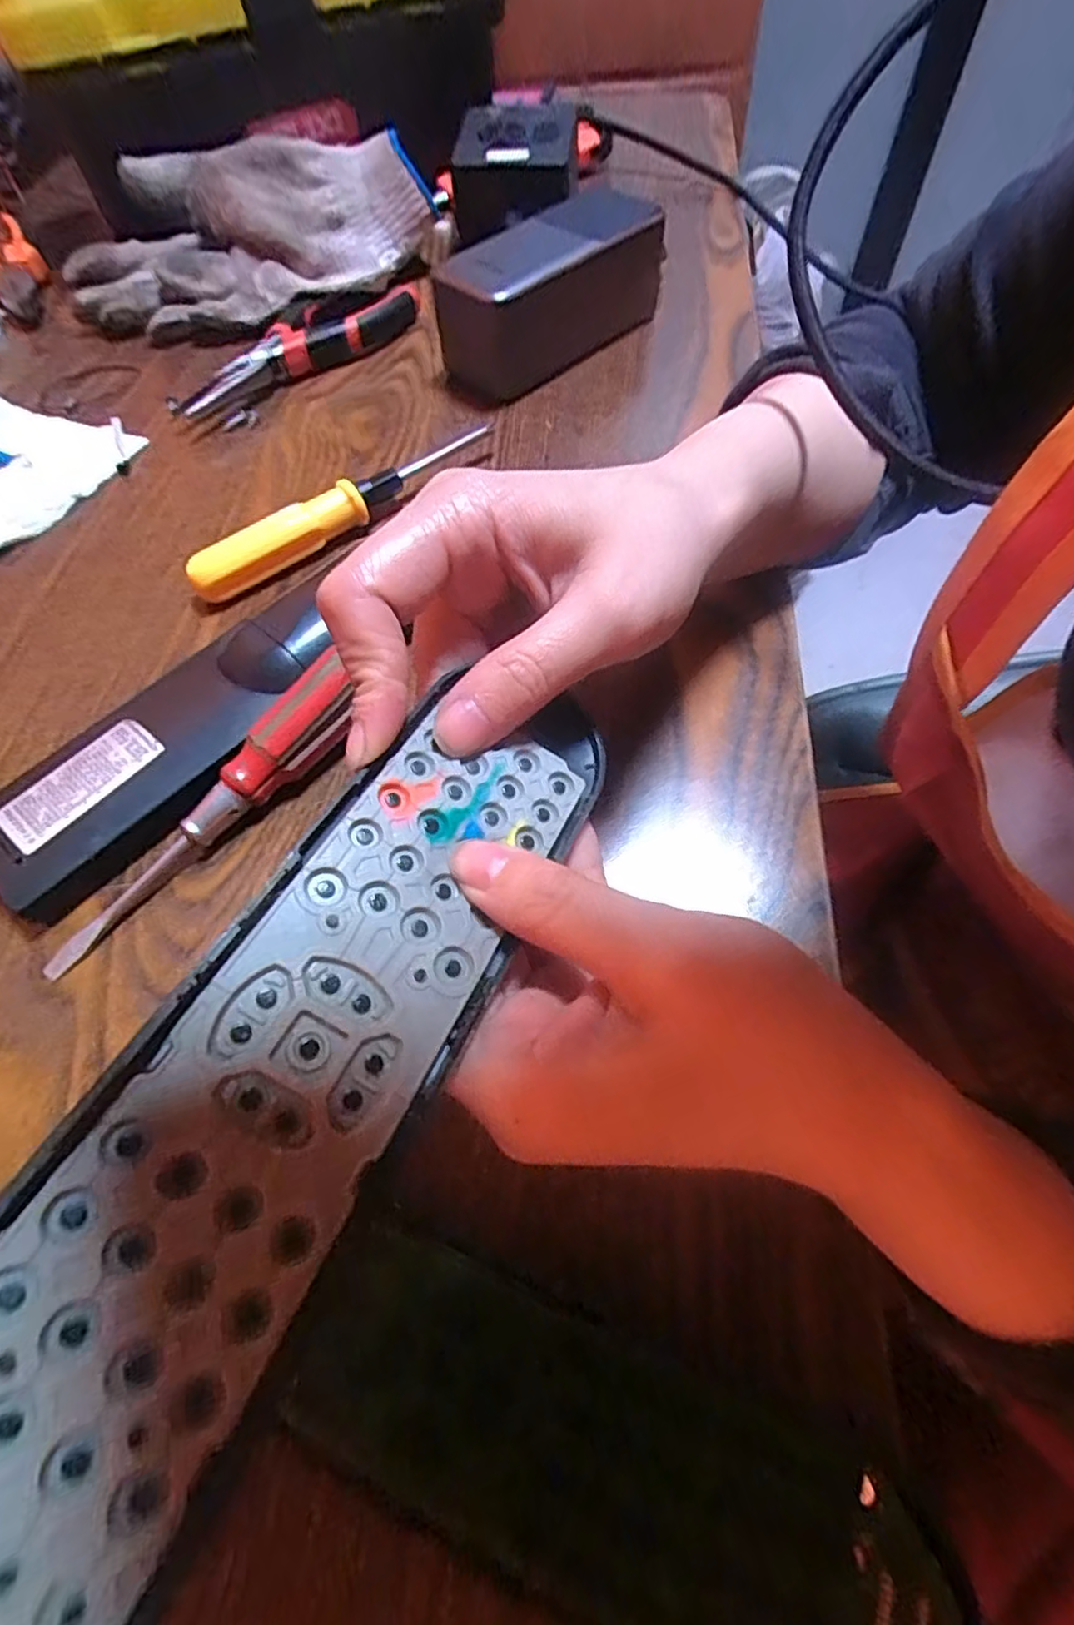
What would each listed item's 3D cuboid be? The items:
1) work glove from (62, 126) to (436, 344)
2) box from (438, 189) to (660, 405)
[{"bbox_3d":[-0.183,-0.365,0.422,0.226,0.071,0.110,-23,61,-11],"label":"work glove"},{"bbox_3d":[0.006,-0.288,0.366,0.138,0.057,0.054,-40,65,-20],"label":"box"}]

